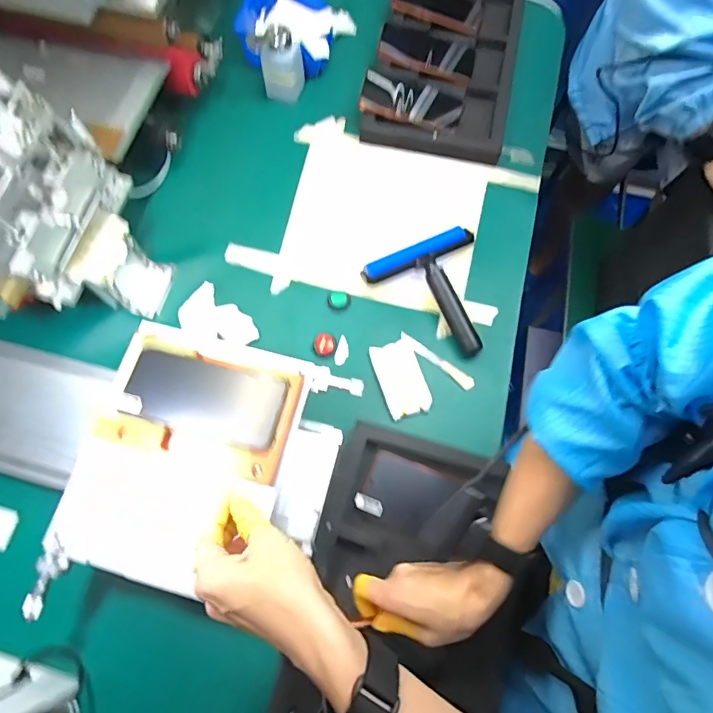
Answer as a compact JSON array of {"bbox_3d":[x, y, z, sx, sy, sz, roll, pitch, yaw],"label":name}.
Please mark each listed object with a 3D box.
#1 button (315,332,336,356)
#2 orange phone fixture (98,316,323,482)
[{"bbox_3d":[-0.042,-0.017,0.631,0.028,0.008,0.031,-4,67,-1],"label":"button"},{"bbox_3d":[-0.151,0.040,0.476,0.186,0.025,0.131,13,68,6],"label":"orange phone fixture"}]

